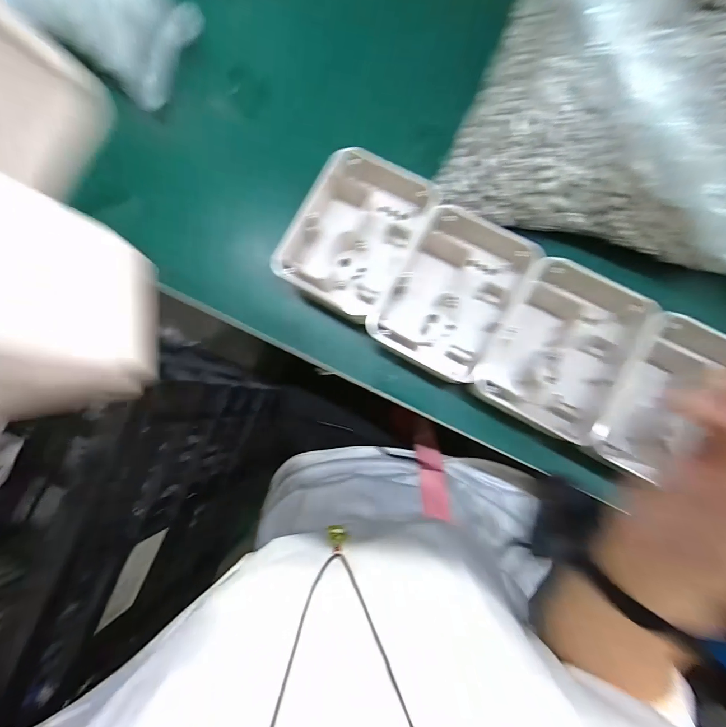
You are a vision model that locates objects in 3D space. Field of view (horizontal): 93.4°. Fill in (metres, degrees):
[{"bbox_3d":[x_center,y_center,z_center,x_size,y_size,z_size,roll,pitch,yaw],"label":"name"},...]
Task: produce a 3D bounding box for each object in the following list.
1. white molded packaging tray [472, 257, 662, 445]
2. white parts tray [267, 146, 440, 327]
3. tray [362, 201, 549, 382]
[{"bbox_3d":[0.163,-0.015,0.284,0.102,0.031,0.129,26,88,7],"label":"white molded packaging tray"},{"bbox_3d":[-0.006,-0.114,0.307,0.100,0.040,0.131,27,88,7],"label":"white parts tray"},{"bbox_3d":[0.078,-0.061,0.299,0.102,0.043,0.142,30,88,7],"label":"tray"}]

